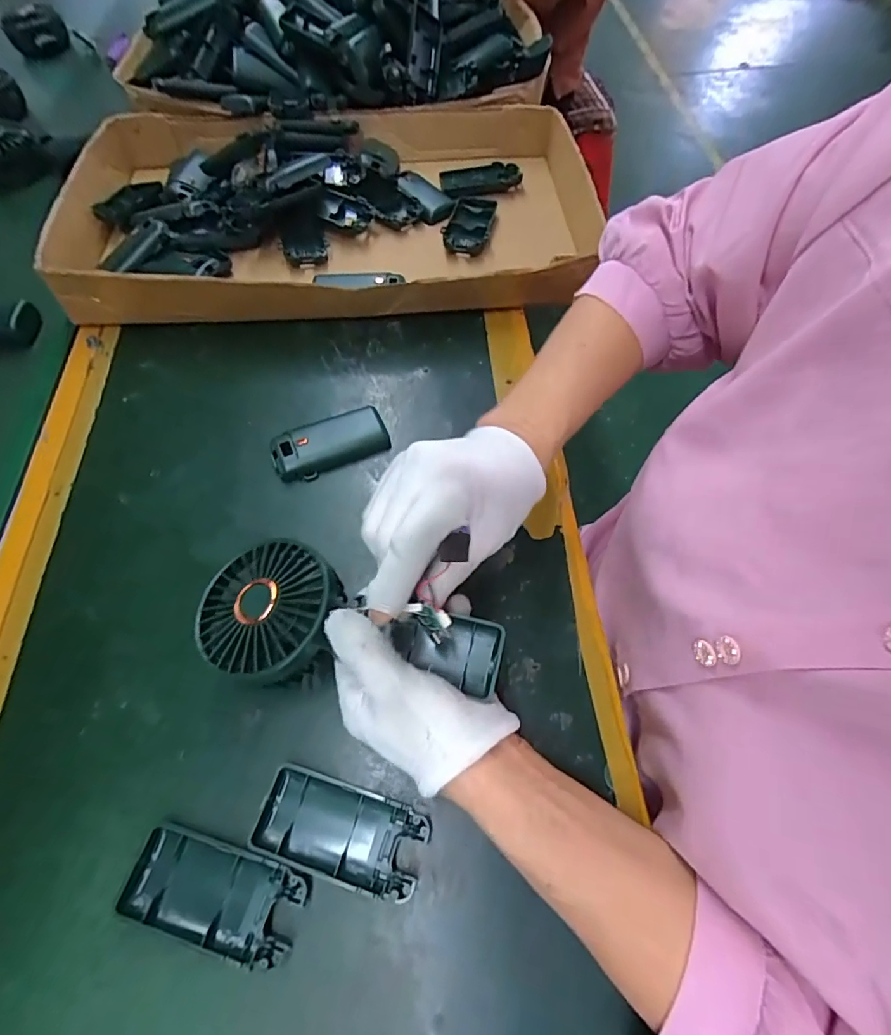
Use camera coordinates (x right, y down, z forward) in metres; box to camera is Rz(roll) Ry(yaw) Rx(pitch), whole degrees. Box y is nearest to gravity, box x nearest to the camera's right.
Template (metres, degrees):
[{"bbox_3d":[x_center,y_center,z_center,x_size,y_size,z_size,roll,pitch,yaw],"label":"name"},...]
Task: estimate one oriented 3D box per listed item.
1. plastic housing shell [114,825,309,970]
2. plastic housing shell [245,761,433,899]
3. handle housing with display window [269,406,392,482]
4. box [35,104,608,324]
[{"bbox_3d":[-0.123,0.200,0.269,0.091,0.011,0.045,14,62,10],"label":"plastic housing shell"},{"bbox_3d":[-0.058,0.176,0.284,0.092,0.012,0.045,14,62,10],"label":"plastic housing shell"},{"bbox_3d":[-0.096,-0.062,0.417,0.094,0.015,0.045,-24,63,-11],"label":"handle housing with display window"},{"bbox_3d":[-0.117,-0.333,0.541,0.520,0.069,0.323,-3,61,1],"label":"box"}]

